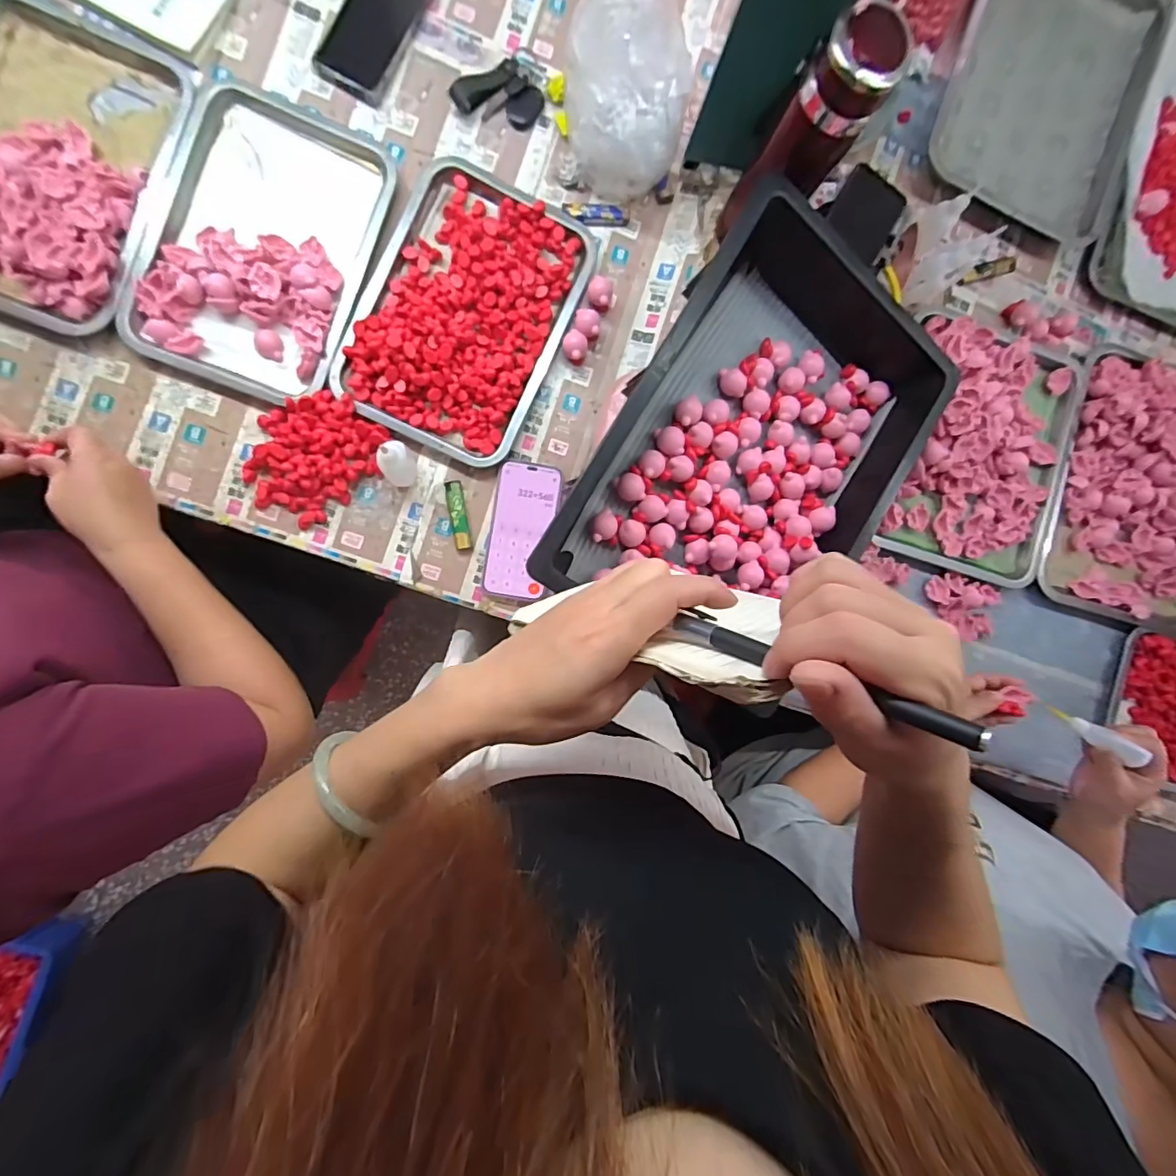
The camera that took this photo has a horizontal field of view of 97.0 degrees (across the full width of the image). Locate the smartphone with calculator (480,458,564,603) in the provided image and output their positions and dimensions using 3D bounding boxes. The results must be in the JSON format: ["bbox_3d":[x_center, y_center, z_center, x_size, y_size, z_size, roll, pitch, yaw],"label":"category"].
[{"bbox_3d":[-0.079,-0.067,0.615,0.073,0.014,0.156,9,88,-6],"label":"smartphone with calculator"}]

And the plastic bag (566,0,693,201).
[{"bbox_3d":[0.040,-0.541,0.571,0.124,0.124,0.157,-1,89,-6],"label":"plastic bag"}]

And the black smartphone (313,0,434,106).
[{"bbox_3d":[-0.239,-0.642,0.591,0.081,0.006,0.173,26,87,-5],"label":"black smartphone"}]

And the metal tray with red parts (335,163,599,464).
[{"bbox_3d":[-0.138,-0.317,0.597,0.218,0.036,0.320,22,87,-5],"label":"metal tray with red parts"}]

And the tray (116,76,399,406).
[{"bbox_3d":[-0.358,-0.383,0.572,0.224,0.029,0.319,19,87,-6],"label":"tray"}]

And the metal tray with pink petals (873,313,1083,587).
[{"bbox_3d":[0.501,-0.171,0.647,0.239,0.040,0.306,15,88,-6],"label":"metal tray with pink petals"}]

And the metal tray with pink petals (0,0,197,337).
[{"bbox_3d":[-0.571,-0.451,0.537,0.234,0.041,0.326,20,87,-6],"label":"metal tray with pink petals"}]

